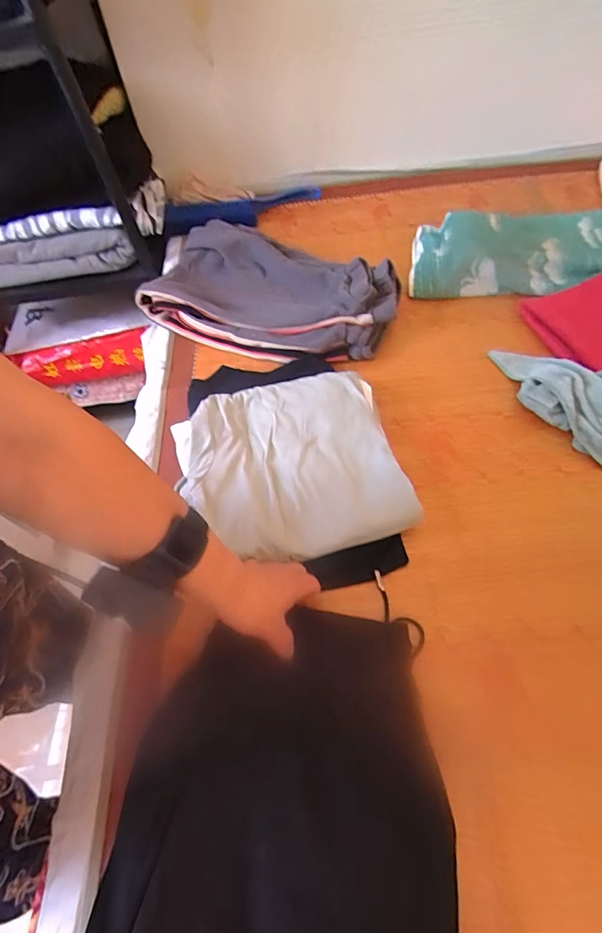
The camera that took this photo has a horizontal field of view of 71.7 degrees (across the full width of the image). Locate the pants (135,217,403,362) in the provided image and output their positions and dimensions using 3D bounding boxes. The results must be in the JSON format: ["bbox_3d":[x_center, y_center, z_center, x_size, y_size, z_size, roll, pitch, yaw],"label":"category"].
[{"bbox_3d":[-0.072,-0.312,0.721,0.471,0.081,0.239,24,65,19],"label":"pants"}]

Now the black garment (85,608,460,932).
[{"bbox_3d":[-0.017,0.351,0.333,0.277,0.094,0.449,2,60,5],"label":"black garment"}]

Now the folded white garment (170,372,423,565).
[{"bbox_3d":[-0.018,-0.007,0.536,0.266,0.030,0.250,-16,62,-4],"label":"folded white garment"}]

